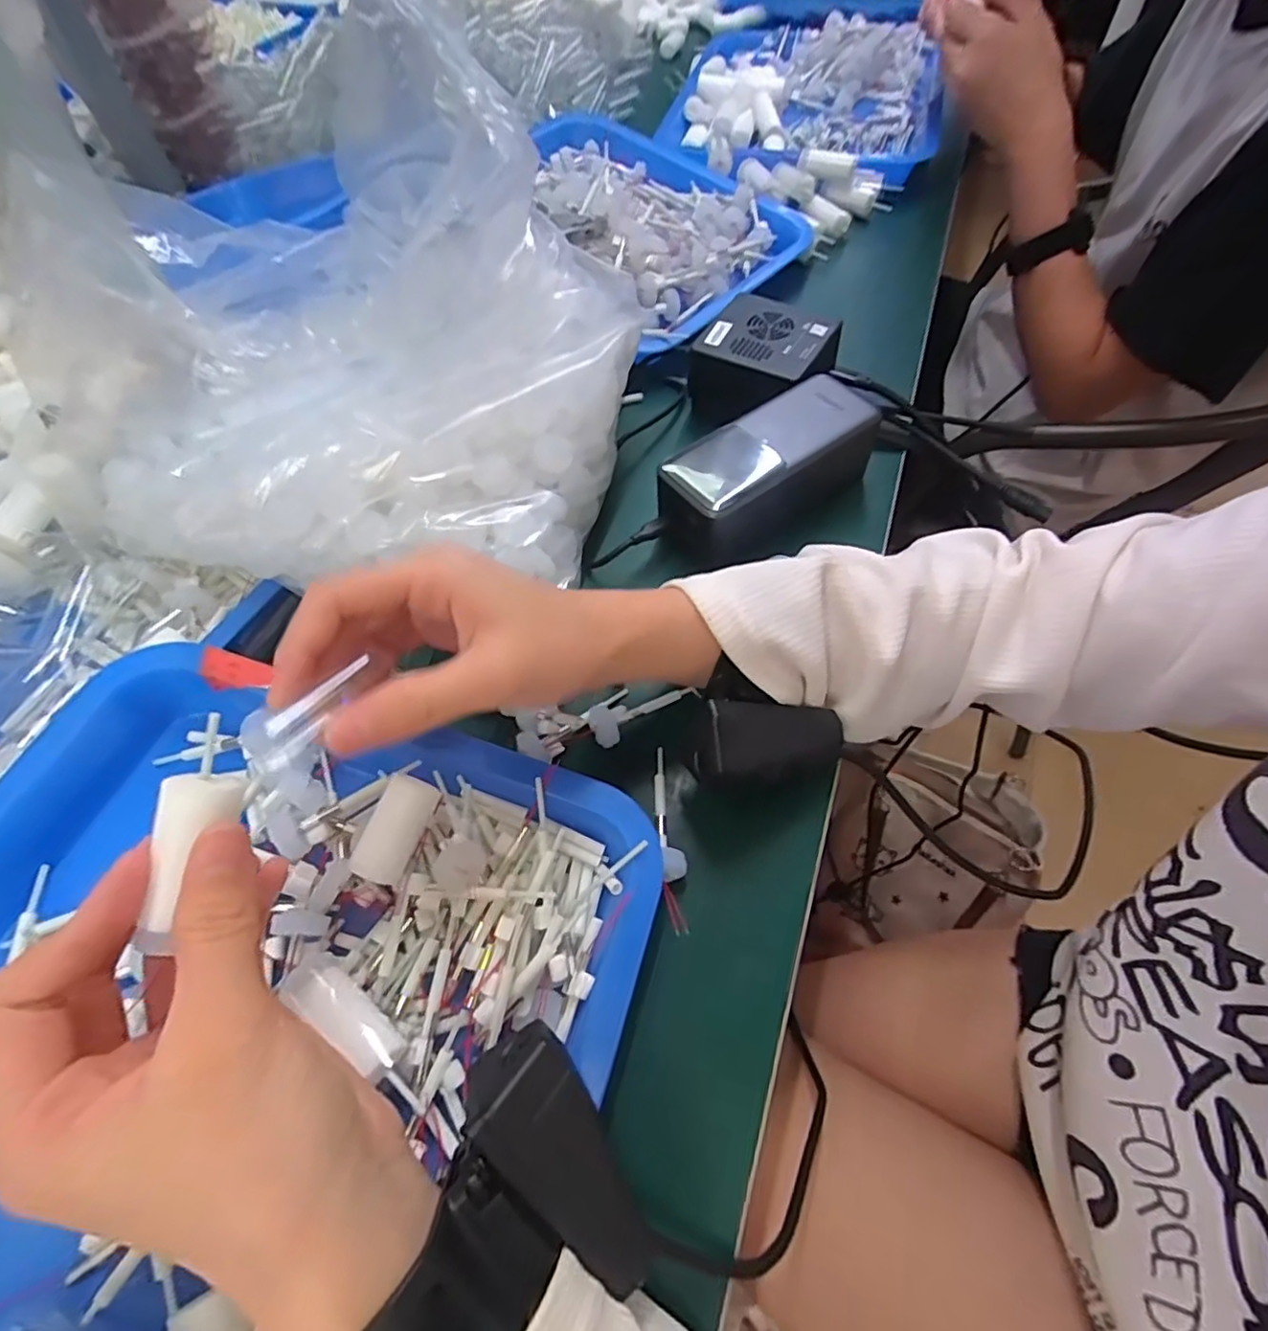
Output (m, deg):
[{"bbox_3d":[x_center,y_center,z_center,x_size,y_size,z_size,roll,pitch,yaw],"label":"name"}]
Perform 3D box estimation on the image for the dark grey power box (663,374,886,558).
[{"bbox_3d":[0.079,-0.111,0.364,0.135,0.050,0.059,-34,63,-16],"label":"dark grey power box"}]

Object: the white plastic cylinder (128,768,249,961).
[{"bbox_3d":[-0.126,0.054,0.174,0.019,0.014,0.048,14,79,11],"label":"white plastic cylinder"}]

